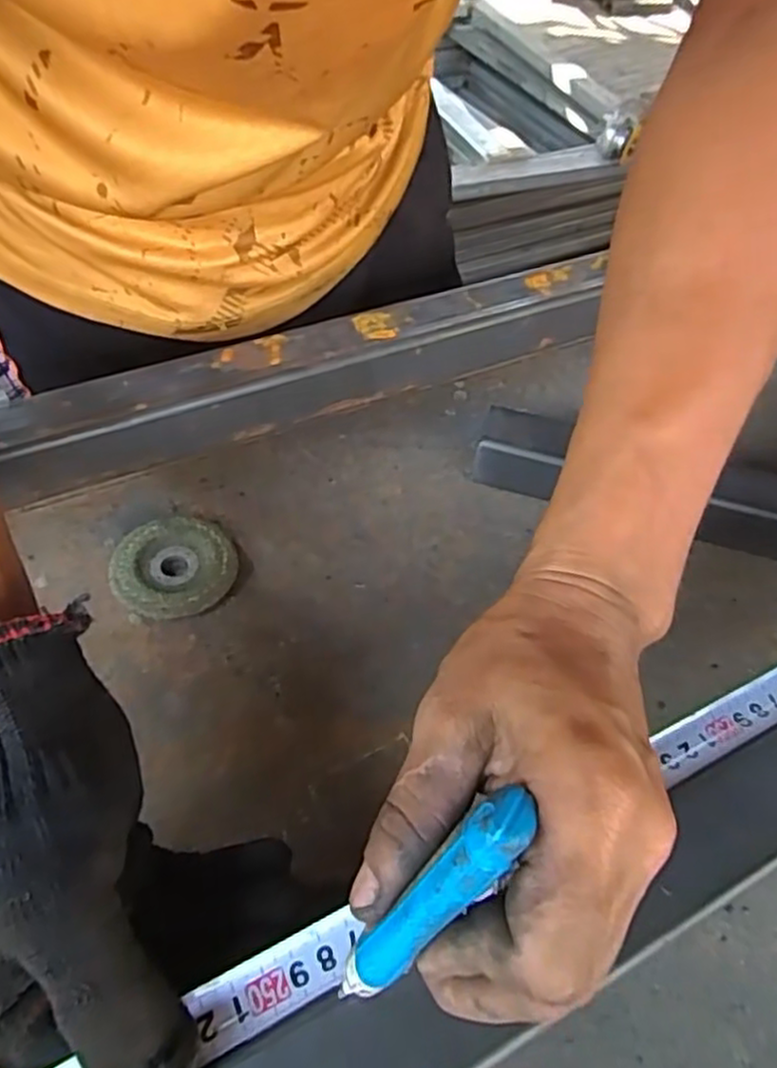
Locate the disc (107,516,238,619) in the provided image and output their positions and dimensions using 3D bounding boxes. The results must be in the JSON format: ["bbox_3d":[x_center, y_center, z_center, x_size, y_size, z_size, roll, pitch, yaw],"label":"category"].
[{"bbox_3d":[-0.127,0.019,0.421,0.069,0.011,0.068,3,52,-3],"label":"disc"}]

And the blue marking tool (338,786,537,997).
[{"bbox_3d":[0.010,0.097,0.185,0.014,0.080,0.015,45,27,26],"label":"blue marking tool"}]

